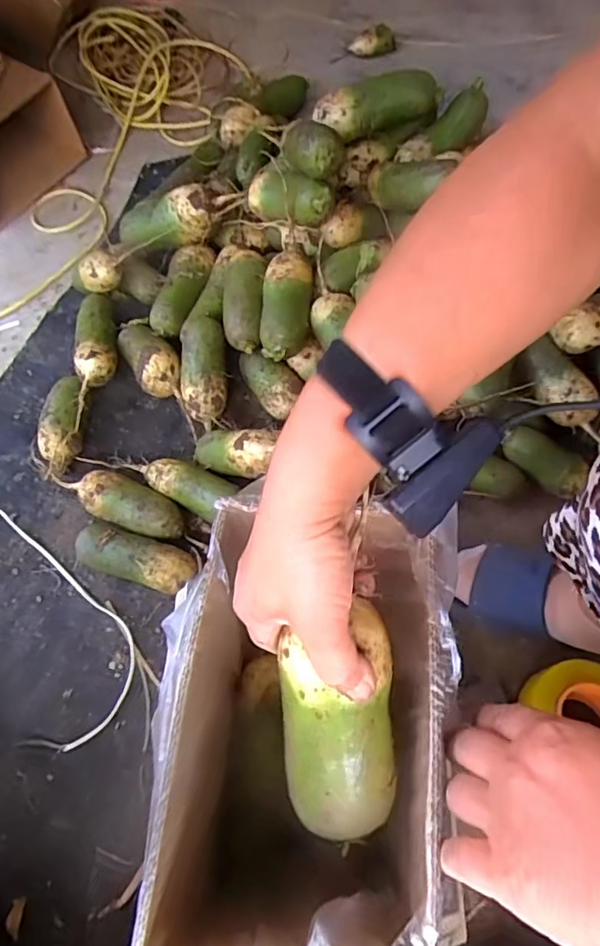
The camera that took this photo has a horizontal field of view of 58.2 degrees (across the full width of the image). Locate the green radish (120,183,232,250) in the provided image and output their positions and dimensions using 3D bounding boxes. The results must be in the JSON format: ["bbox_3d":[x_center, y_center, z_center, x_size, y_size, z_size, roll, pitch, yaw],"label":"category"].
[{"bbox_3d":[-0.198,-0.378,0.808,0.169,0.070,0.057,-11,62,15],"label":"green radish"}]

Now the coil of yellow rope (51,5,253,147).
[{"bbox_3d":[-0.282,-0.814,1.083,0.392,0.074,0.275,37,69,18],"label":"coil of yellow rope"}]

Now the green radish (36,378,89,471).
[{"bbox_3d":[-0.326,-0.069,0.757,0.071,0.061,0.139,3,78,2],"label":"green radish"}]

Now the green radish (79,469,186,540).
[{"bbox_3d":[-0.217,0.046,0.706,0.145,0.059,0.061,17,64,9],"label":"green radish"}]

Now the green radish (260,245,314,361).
[{"bbox_3d":[-0.018,-0.228,0.728,0.065,0.056,0.154,7,87,4],"label":"green radish"}]

